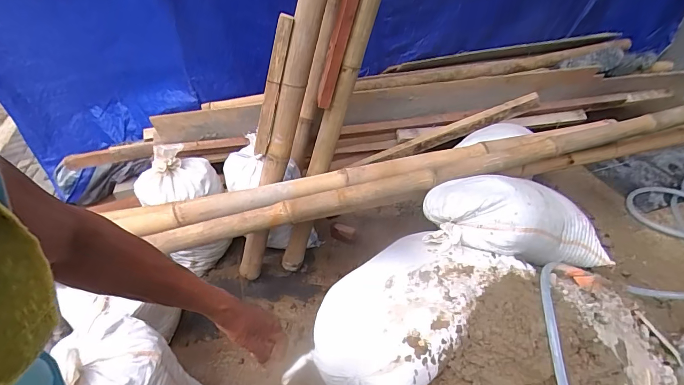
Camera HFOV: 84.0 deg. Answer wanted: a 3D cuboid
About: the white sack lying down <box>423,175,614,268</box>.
[{"bbox_3d":[0.529,0.075,1.103,0.570,0.173,0.254,10,39,-13],"label":"white sack lying down"}]

